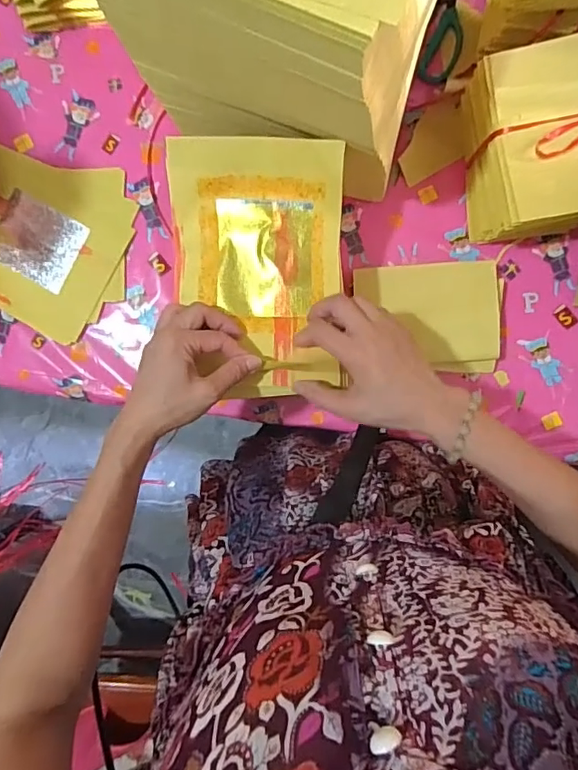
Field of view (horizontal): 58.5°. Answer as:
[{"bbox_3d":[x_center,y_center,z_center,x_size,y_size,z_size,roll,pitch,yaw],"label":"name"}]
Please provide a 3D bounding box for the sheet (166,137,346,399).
[{"bbox_3d":[-0.029,-0.106,0.479,0.154,0.032,0.227,0,93,0],"label":"sheet"}]

